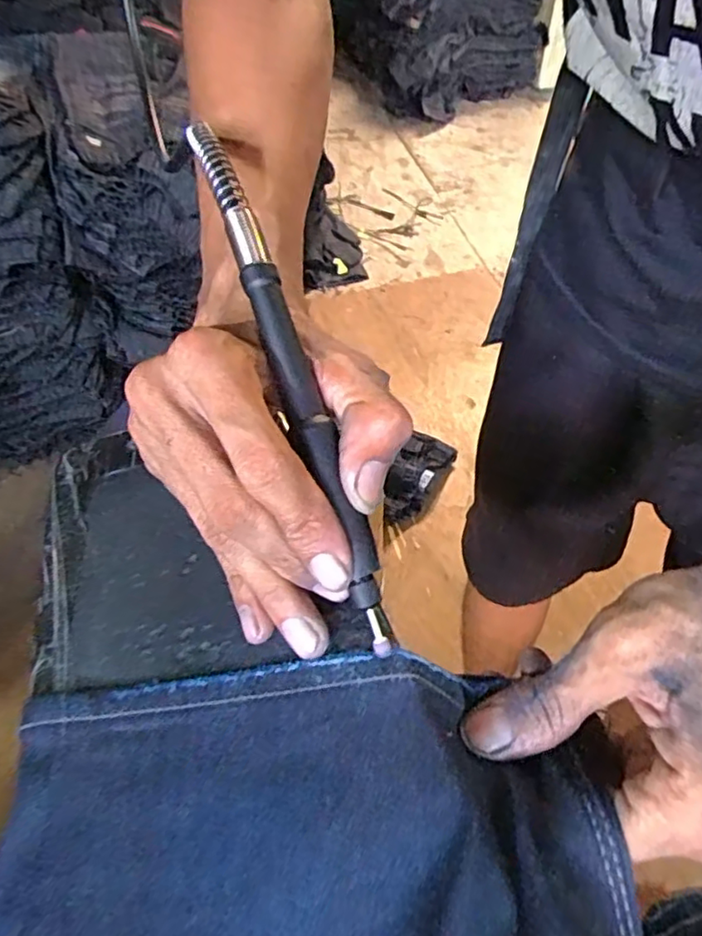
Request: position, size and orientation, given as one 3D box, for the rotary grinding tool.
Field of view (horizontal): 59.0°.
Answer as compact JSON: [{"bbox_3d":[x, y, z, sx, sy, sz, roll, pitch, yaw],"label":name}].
[{"bbox_3d":[-0.023,-0.037,0.230,0.012,0.015,0.214,-18,81,-12],"label":"rotary grinding tool"}]

